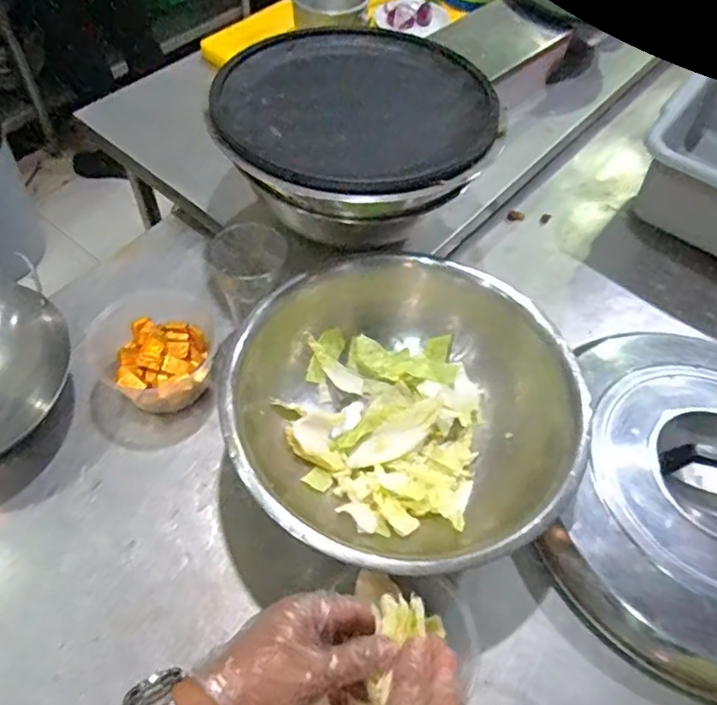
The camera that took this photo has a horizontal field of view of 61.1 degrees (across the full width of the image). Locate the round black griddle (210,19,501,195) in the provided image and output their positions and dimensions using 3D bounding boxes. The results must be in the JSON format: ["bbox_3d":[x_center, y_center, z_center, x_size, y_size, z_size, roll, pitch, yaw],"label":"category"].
[{"bbox_3d":[-0.003,-0.332,0.767,0.331,0.026,0.359,0,56,-3],"label":"round black griddle"}]

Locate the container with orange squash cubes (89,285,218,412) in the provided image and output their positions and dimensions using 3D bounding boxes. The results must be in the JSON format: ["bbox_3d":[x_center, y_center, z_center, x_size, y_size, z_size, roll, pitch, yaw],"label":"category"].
[{"bbox_3d":[-0.245,-0.006,0.757,0.147,0.082,0.147,2,56,-2],"label":"container with orange squash cubes"}]

